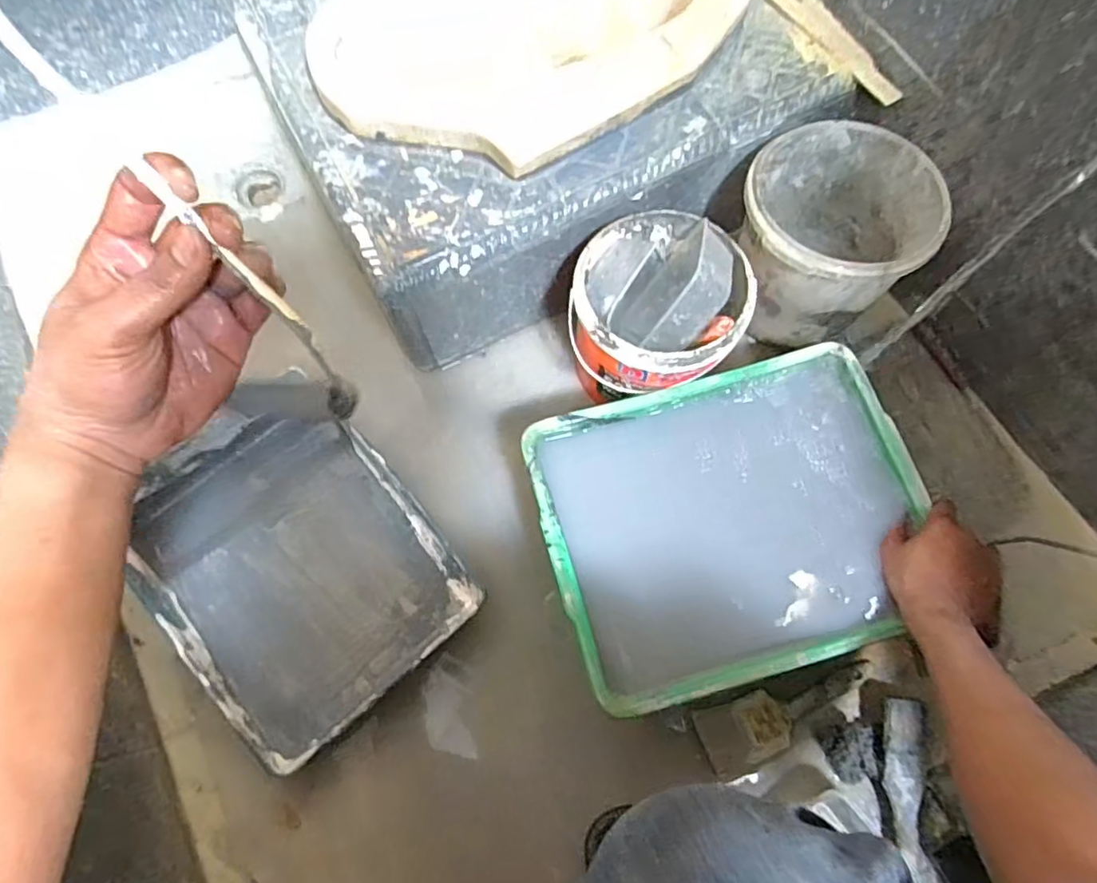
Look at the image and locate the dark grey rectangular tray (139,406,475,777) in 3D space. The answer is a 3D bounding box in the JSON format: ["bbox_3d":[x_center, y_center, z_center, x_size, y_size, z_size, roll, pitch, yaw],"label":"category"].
[{"bbox_3d":[-0.286,0.136,0.709,0.276,0.060,0.362,-40,76,-13],"label":"dark grey rectangular tray"}]

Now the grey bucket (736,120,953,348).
[{"bbox_3d":[0.325,-0.242,0.737,0.201,0.173,0.219,0,71,0],"label":"grey bucket"}]

